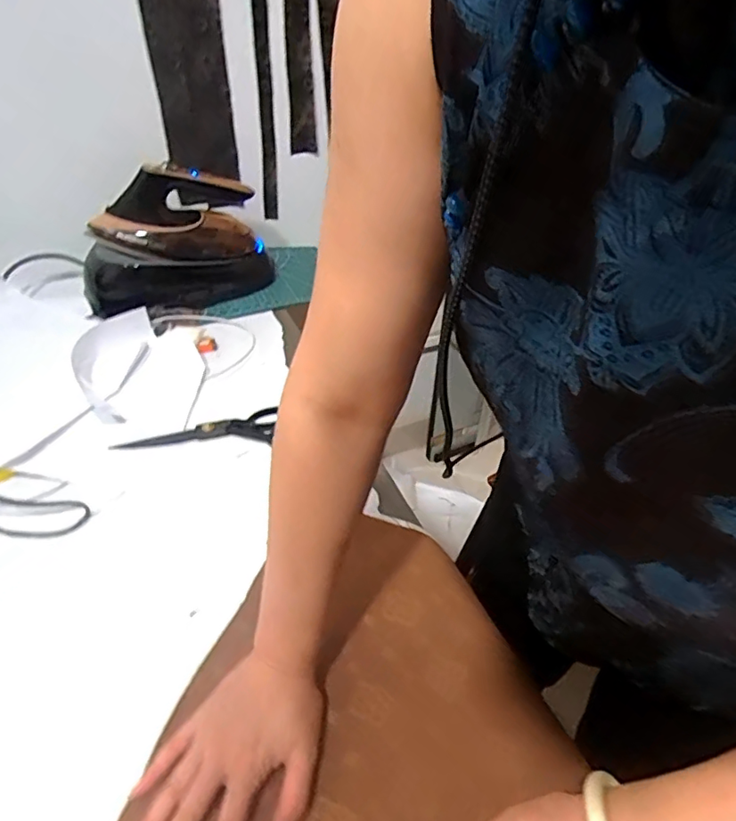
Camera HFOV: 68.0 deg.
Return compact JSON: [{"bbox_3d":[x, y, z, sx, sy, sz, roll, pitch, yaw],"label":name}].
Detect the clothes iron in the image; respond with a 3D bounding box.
[{"bbox_3d":[-0.300,-0.271,0.872,0.298,0.192,0.132,-30,52,-32],"label":"clothes iron"}]

